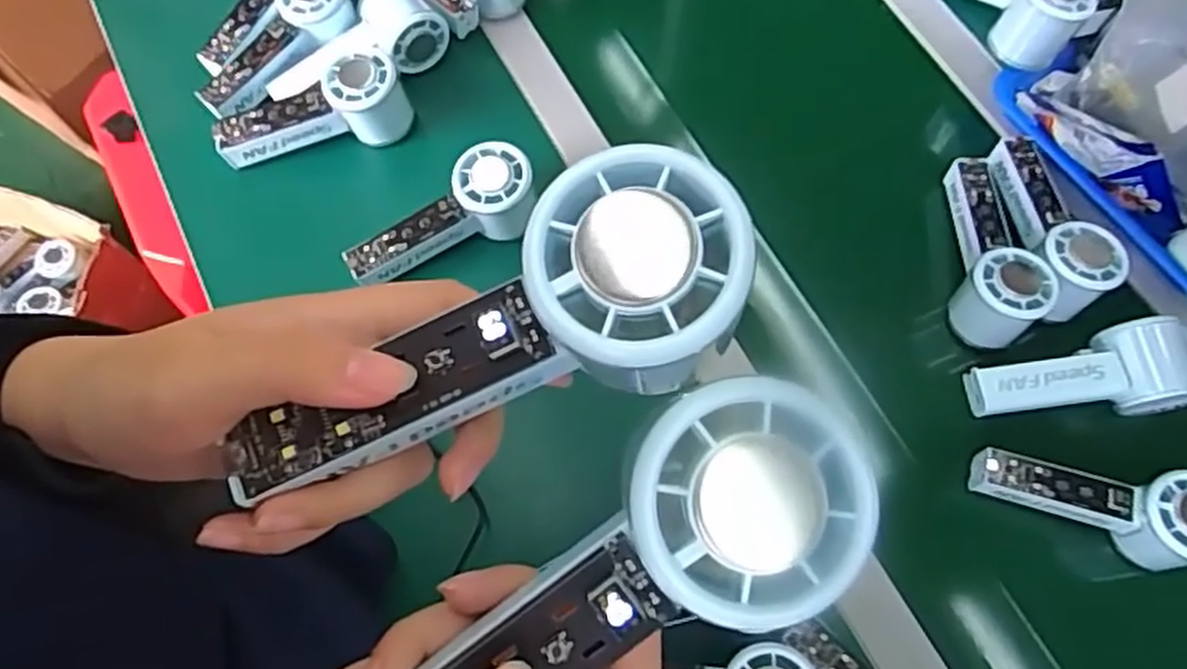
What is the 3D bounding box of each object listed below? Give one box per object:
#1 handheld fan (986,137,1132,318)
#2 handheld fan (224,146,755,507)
[{"bbox_3d":[0.349,-0.084,0.602,0.053,0.048,0.152,-6,56,-3],"label":"handheld fan"},{"bbox_3d":[-0.027,0.006,0.214,0.148,0.034,0.058,-27,70,10],"label":"handheld fan"}]

